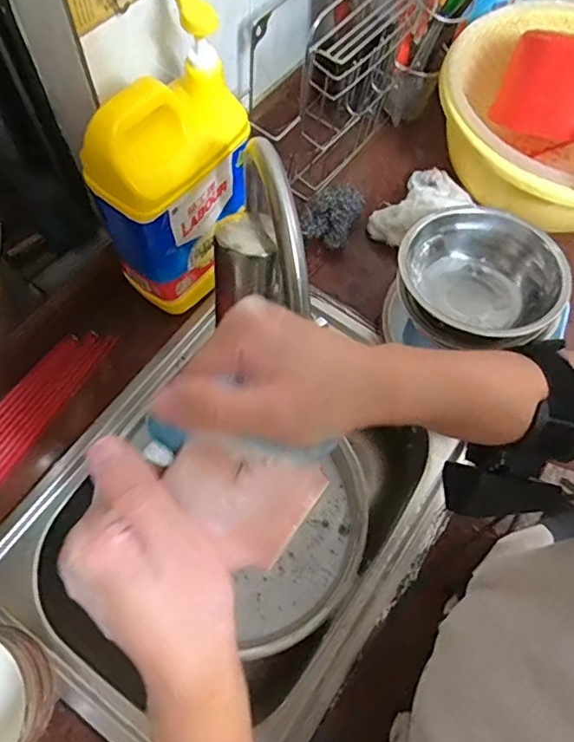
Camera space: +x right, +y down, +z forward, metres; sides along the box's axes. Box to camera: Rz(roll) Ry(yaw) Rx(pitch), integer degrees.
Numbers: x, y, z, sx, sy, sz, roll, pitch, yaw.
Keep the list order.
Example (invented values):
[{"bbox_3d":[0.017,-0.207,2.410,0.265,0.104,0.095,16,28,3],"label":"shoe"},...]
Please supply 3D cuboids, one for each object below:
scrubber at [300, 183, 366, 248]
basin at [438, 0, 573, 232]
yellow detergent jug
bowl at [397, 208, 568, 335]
[{"bbox_3d":[0.055,-0.194,0.683,0.065,0.048,0.071,1,66,-3],"label":"scrubber"},{"bbox_3d":[0.338,-0.304,0.686,0.288,0.114,0.316,1,66,-3],"label":"basin"},{"bbox_3d":[-0.105,-0.176,0.524,0.083,0.224,0.138,29,68,9],"label":"yellow detergent jug"},{"bbox_3d":[0.186,-0.093,0.525,0.150,0.074,0.148,1,66,-3],"label":"bowl"}]

